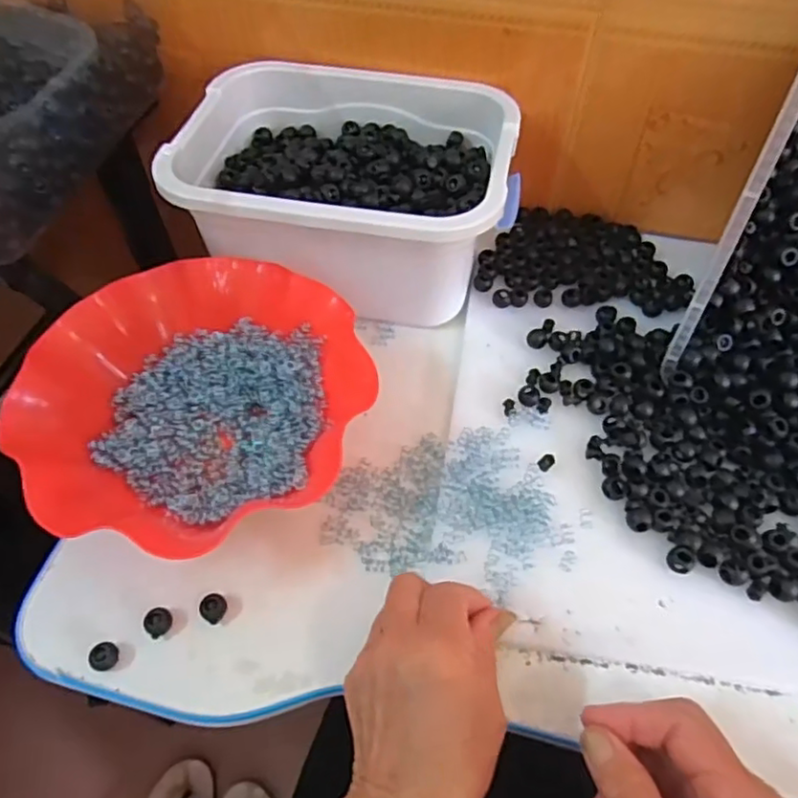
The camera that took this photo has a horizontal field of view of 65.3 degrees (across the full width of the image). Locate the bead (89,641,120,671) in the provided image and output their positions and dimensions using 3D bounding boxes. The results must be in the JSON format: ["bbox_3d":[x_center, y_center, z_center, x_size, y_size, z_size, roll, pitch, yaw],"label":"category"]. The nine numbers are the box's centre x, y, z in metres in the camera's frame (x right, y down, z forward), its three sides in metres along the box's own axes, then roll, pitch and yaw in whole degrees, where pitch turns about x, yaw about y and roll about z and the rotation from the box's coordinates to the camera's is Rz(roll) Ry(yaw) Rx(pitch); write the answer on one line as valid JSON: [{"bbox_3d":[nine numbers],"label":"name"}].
[{"bbox_3d":[-0.169,0.148,0.359,0.014,0.012,0.015,0,58,1],"label":"bead"}]

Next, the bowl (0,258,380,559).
[{"bbox_3d":[-0.137,0.001,0.428,0.213,0.057,0.212,0,58,1],"label":"bowl"}]

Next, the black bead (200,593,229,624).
[{"bbox_3d":[-0.112,0.125,0.374,0.014,0.011,0.015,0,58,1],"label":"black bead"}]

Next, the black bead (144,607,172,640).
[{"bbox_3d":[-0.143,0.132,0.370,0.014,0.011,0.016,30,63,18],"label":"black bead"}]

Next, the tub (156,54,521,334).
[{"bbox_3d":[-0.039,-0.175,0.507,0.248,0.107,0.182,7,62,5],"label":"tub"}]

